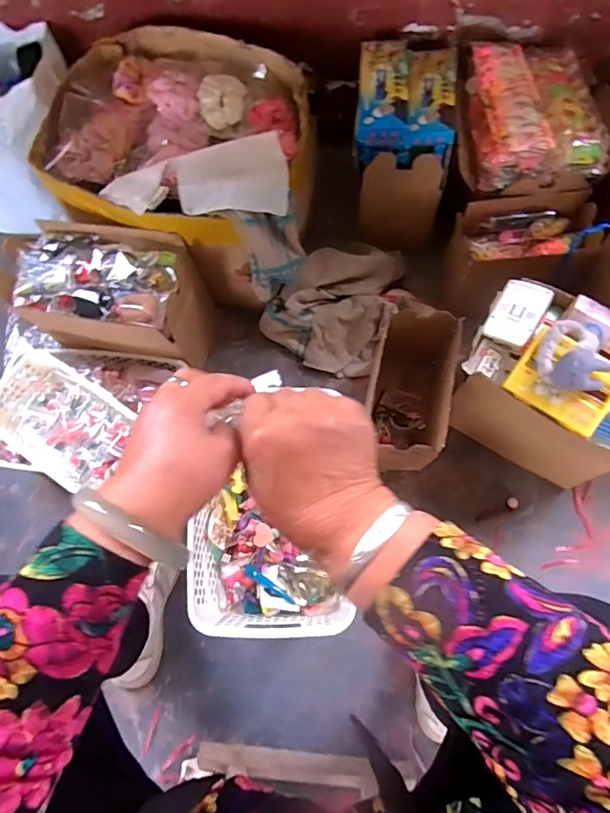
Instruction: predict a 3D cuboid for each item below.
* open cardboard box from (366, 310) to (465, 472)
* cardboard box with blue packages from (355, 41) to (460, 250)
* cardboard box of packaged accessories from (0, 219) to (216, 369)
[{"bbox_3d":[0.146,-0.010,0.729,0.113,0.177,0.225,14,71,6],"label":"open cardboard box"},{"bbox_3d":[0.156,-0.425,0.821,0.147,0.222,0.207,5,71,3],"label":"cardboard box with blue packages"},{"bbox_3d":[-0.297,-0.162,0.754,0.262,0.181,0.145,10,71,5],"label":"cardboard box of packaged accessories"}]

